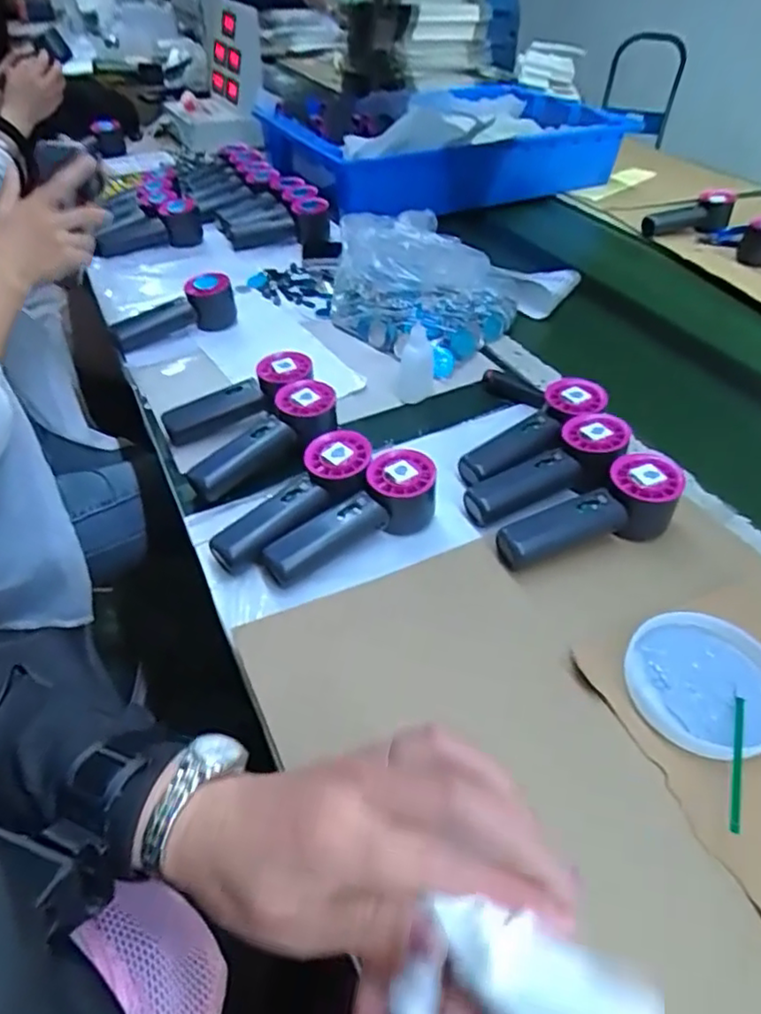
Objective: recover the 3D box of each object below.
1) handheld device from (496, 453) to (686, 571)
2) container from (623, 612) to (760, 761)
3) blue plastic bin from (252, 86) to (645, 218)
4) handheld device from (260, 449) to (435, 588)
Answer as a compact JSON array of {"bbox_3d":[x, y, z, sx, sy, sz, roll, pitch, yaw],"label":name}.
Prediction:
[{"bbox_3d":[0.172,0.011,0.518,0.161,0.054,0.054,-22,47,-5],"label":"handheld device"},{"bbox_3d":[0.217,0.117,0.417,0.096,0.022,0.098,1,43,-1],"label":"container"},{"bbox_3d":[0.129,-0.696,1.212,0.605,0.115,0.465,-19,47,-21],"label":"blue plastic bin"},{"bbox_3d":[-0.022,0.009,0.512,0.154,0.058,0.051,-26,50,-27],"label":"handheld device"}]

